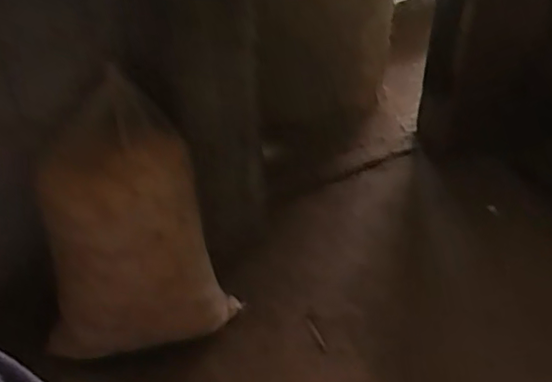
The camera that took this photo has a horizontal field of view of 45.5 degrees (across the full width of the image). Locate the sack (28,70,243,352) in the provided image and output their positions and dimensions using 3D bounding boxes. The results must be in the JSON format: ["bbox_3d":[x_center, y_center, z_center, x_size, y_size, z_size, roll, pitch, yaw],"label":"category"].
[{"bbox_3d":[-0.382,0.101,1.612,0.447,0.615,0.272,-22,46,-20],"label":"sack"}]

